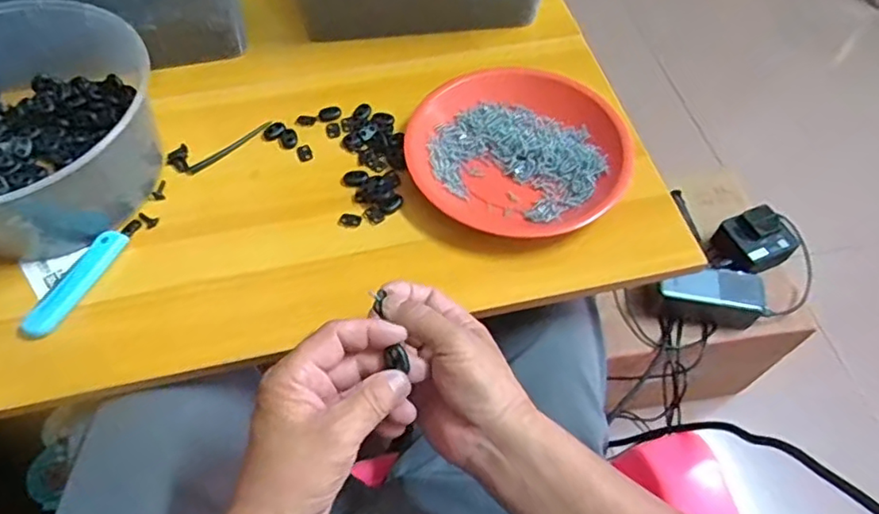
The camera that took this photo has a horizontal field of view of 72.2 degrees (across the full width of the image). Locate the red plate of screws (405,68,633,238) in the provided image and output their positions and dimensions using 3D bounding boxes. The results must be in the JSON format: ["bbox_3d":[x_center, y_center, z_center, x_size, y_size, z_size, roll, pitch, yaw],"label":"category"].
[{"bbox_3d":[0.071,-0.099,0.543,0.193,0.034,0.165,5,57,3],"label":"red plate of screws"}]

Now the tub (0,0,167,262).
[{"bbox_3d":[-0.346,-0.109,0.507,0.199,0.099,0.200,0,57,0],"label":"tub"}]

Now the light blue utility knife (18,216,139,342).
[{"bbox_3d":[-0.287,0.013,0.484,0.024,0.013,0.116,19,59,12],"label":"light blue utility knife"}]

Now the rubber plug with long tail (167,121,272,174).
[{"bbox_3d":[-0.204,-0.105,0.564,0.095,0.008,0.032,-30,62,-18],"label":"rubber plug with long tail"}]

